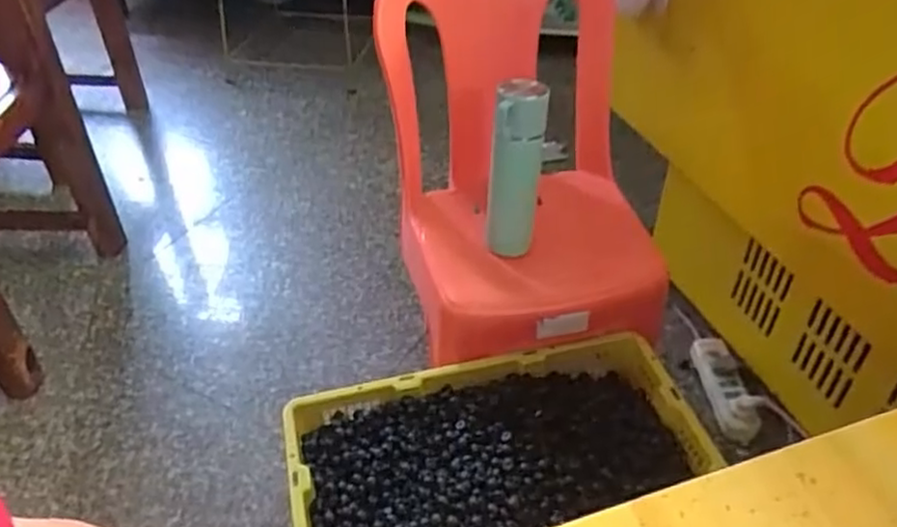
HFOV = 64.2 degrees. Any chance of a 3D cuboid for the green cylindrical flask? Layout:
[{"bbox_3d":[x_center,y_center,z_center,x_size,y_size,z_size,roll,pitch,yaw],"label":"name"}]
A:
[{"bbox_3d":[0.090,-0.119,0.953,0.071,0.227,0.077,1,41,2],"label":"green cylindrical flask"}]

